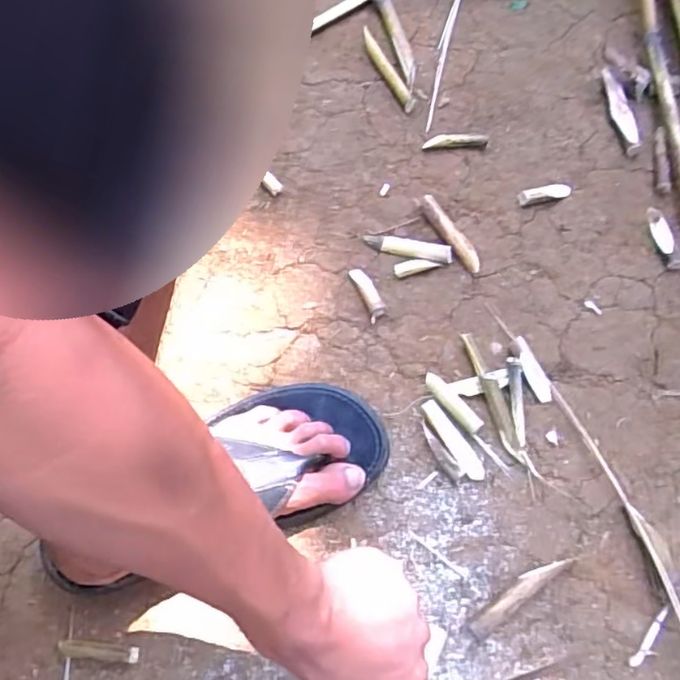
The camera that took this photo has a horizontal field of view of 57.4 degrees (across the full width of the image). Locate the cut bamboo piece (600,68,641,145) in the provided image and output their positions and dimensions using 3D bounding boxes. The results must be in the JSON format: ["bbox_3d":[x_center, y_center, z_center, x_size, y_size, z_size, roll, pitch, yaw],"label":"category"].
[{"bbox_3d":[0.289,-0.238,0.636,0.018,0.015,0.086,-13,70,-3],"label":"cut bamboo piece"}]

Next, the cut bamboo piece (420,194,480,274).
[{"bbox_3d":[0.104,-0.099,0.588,0.015,0.019,0.089,-30,72,-9],"label":"cut bamboo piece"}]

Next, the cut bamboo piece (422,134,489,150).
[{"bbox_3d":[0.118,-0.202,0.635,0.065,0.008,0.017,1,69,2],"label":"cut bamboo piece"}]

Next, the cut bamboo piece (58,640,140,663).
[{"bbox_3d":[-0.187,0.241,0.481,0.062,0.009,0.012,4,70,3],"label":"cut bamboo piece"}]

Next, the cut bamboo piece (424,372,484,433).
[{"bbox_3d":[0.096,0.054,0.537,0.015,0.008,0.063,-40,73,-13],"label":"cut bamboo piece"}]

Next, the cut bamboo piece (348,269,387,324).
[{"bbox_3d":[0.025,-0.044,0.570,0.016,0.010,0.054,-22,70,-7],"label":"cut bamboo piece"}]

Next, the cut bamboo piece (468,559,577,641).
[{"bbox_3d":[0.139,0.195,0.480,0.096,0.016,0.017,-35,72,-11],"label":"cut bamboo piece"}]

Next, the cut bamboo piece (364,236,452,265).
[{"bbox_3d":[0.064,-0.088,0.590,0.083,0.008,0.019,13,70,6],"label":"cut bamboo piece"}]

